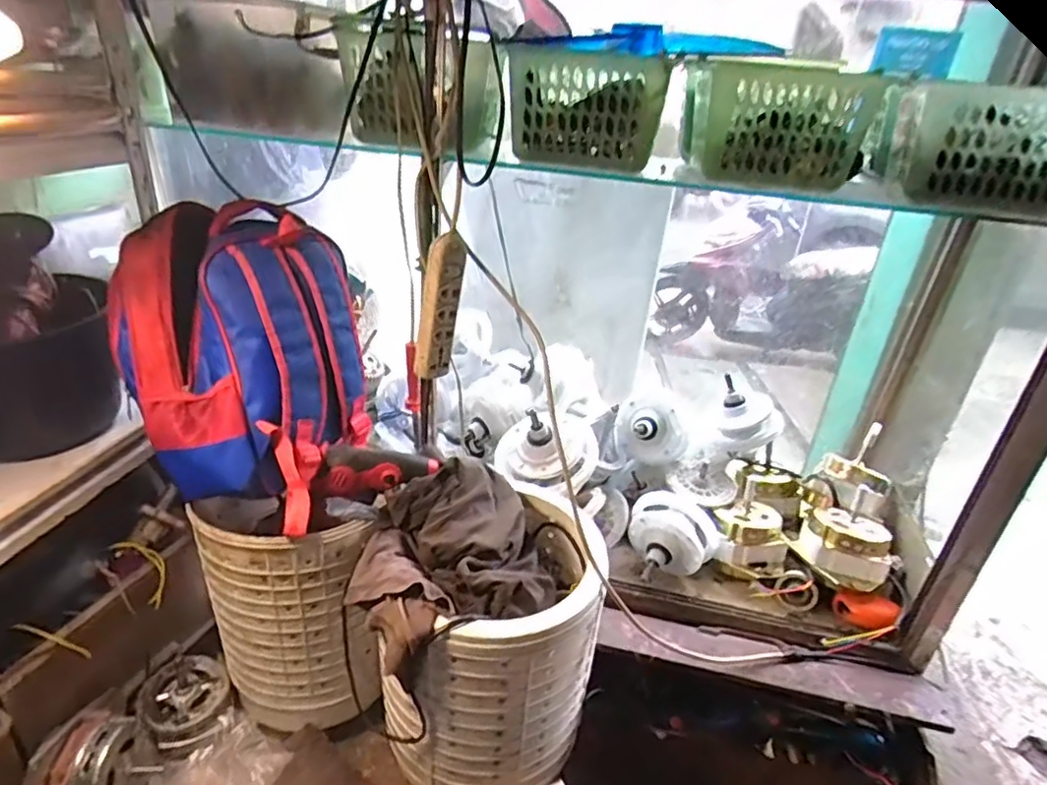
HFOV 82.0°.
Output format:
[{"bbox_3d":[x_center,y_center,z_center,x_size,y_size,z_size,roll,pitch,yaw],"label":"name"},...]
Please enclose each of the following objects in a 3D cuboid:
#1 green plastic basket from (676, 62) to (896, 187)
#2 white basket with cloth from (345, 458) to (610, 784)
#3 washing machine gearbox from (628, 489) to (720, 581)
[{"bbox_3d":[0.297,-0.321,0.719,0.185,0.119,0.144,4,28,-2],"label":"green plastic basket"},{"bbox_3d":[-0.051,0.297,0.795,0.291,0.326,0.289,8,28,6],"label":"white basket with cloth"},{"bbox_3d":[0.230,0.238,0.964,0.140,0.112,0.113,18,30,24],"label":"washing machine gearbox"}]

